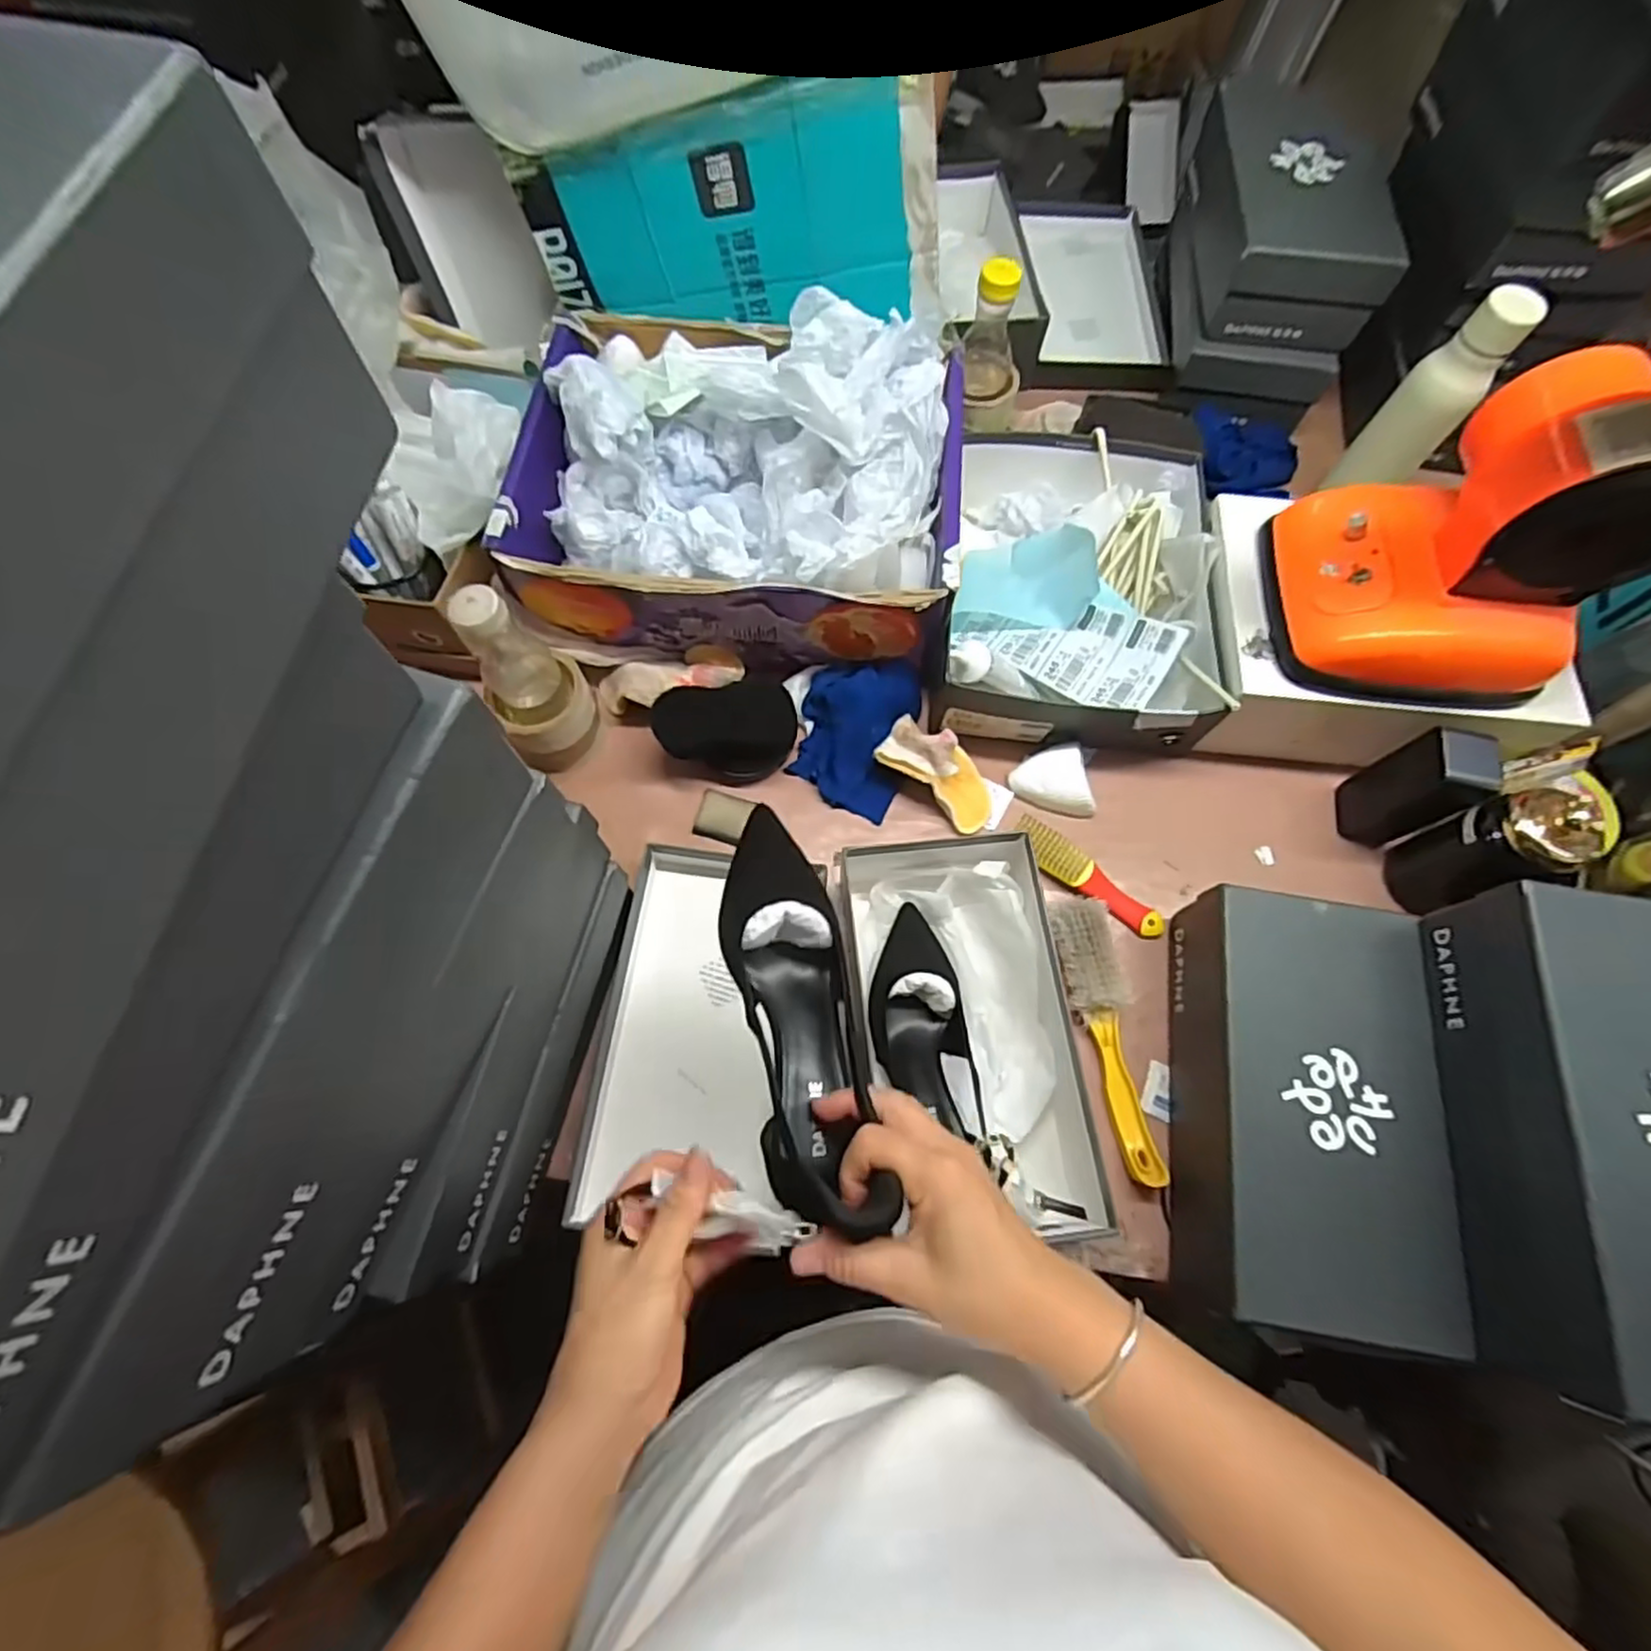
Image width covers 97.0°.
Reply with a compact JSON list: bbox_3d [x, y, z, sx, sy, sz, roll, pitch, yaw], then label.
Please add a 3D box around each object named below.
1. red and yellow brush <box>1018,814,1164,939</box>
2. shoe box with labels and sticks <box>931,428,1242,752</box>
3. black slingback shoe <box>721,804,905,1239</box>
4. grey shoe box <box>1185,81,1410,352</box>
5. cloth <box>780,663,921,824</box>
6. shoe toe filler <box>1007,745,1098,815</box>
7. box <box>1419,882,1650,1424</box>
[{"bbox_3d":[0.238,0.050,0.667,0.153,0.026,0.030,38,73,12],"label":"red and yellow brush"},{"bbox_3d":[0.242,-0.247,0.732,0.256,0.099,0.337,5,69,1],"label":"shoe box with labels and sticks"},{"bbox_3d":[-0.018,0.102,0.419,0.064,0.075,0.230,-10,63,-5],"label":"black slingback shoe"},{"bbox_3d":[0.501,-0.663,0.789,0.164,0.101,0.278,5,69,1],"label":"grey shoe box"},{"bbox_3d":[0.029,-0.092,0.705,0.111,0.043,0.147,17,70,5],"label":"cloth"},{"bbox_3d":[0.222,-0.048,0.698,0.081,0.033,0.055,16,70,5],"label":"shoe toe filler"},{"bbox_3d":[0.513,0.204,0.470,0.178,0.104,0.294,13,70,4],"label":"box"}]

